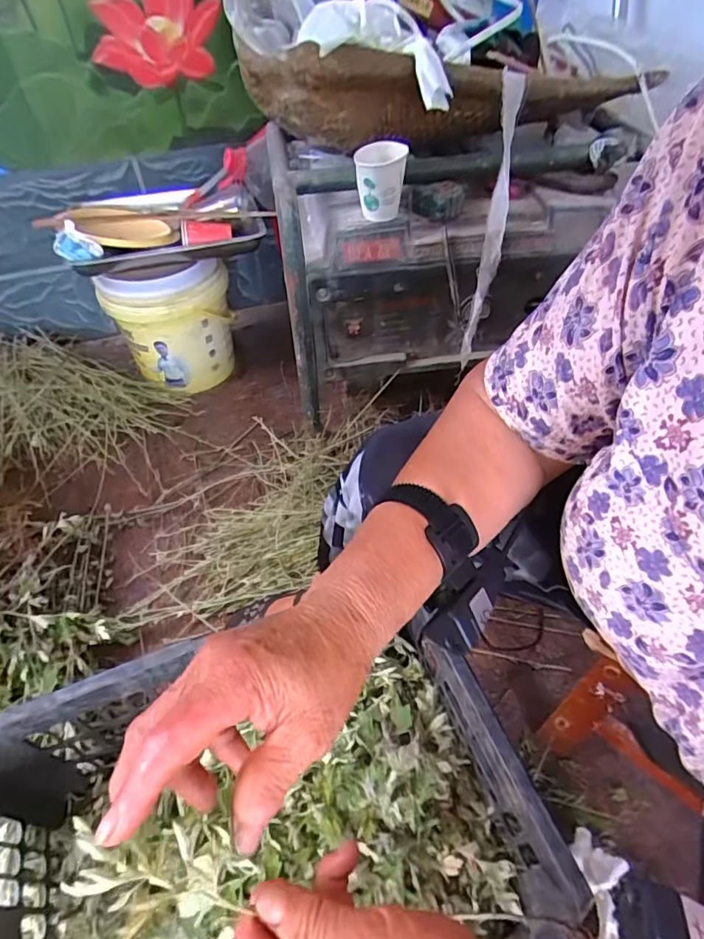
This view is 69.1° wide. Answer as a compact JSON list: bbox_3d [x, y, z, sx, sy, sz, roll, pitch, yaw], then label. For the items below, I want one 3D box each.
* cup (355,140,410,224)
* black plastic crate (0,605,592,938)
[{"bbox_3d":[0.043,-0.418,0.743,0.069,0.090,0.068,2,48,4],"label":"cup"},{"bbox_3d":[-0.104,0.368,0.504,0.499,0.228,0.330,-17,50,-13],"label":"black plastic crate"}]

